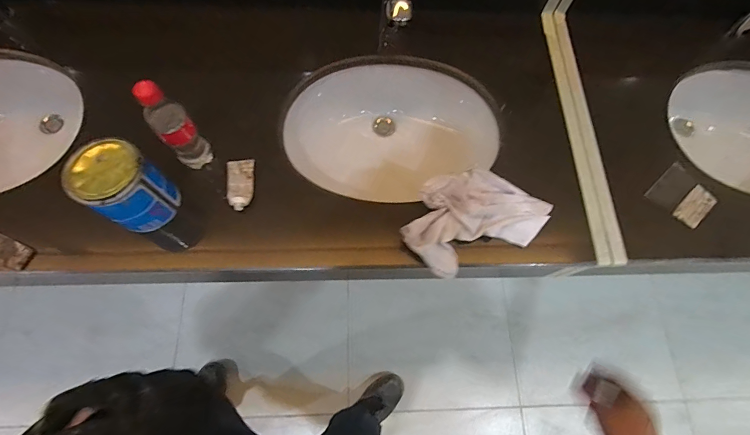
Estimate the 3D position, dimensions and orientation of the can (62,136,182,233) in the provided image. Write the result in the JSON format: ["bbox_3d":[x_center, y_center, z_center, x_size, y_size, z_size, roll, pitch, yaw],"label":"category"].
[{"bbox_3d":[-0.387,-0.047,0.584,0.096,0.132,0.100,1,70,-3],"label":"can"}]

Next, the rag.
[{"bbox_3d":[0.172,-0.007,0.654,0.254,0.045,0.164,-20,73,-10],"label":"rag"}]

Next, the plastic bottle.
[{"bbox_3d":[-0.319,-0.142,0.589,0.060,0.193,0.056,-38,77,-15],"label":"plastic bottle"}]

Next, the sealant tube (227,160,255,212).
[{"bbox_3d":[-0.238,-0.060,0.662,0.043,0.023,0.097,-6,71,-6],"label":"sealant tube"}]

